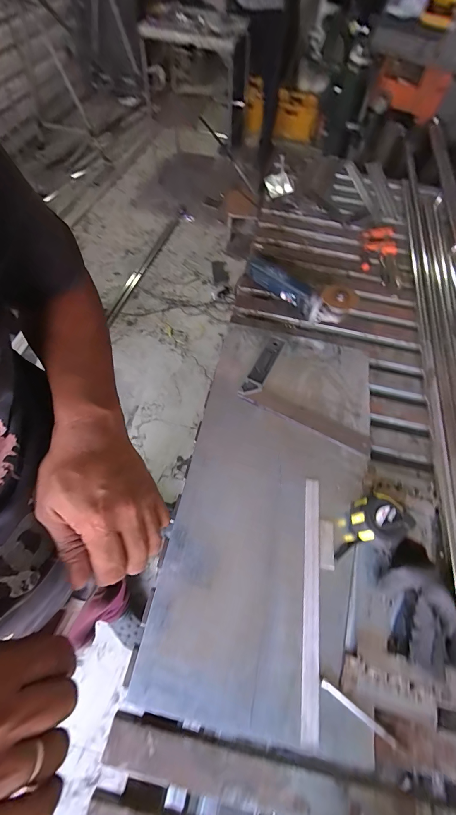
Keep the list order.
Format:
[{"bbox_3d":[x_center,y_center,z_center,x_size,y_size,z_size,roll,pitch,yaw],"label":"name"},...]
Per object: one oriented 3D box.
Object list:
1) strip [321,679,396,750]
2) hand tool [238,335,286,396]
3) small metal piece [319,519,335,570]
[{"bbox_3d":[0.181,0.427,0.421,0.113,0.004,0.010,33,66,15],"label":"strip"},{"bbox_3d":[0.080,-0.094,0.678,0.039,0.017,0.173,26,64,12],"label":"hand tool"},{"bbox_3d":[0.172,0.238,0.523,0.025,0.010,0.076,8,62,2],"label":"small metal piece"}]

